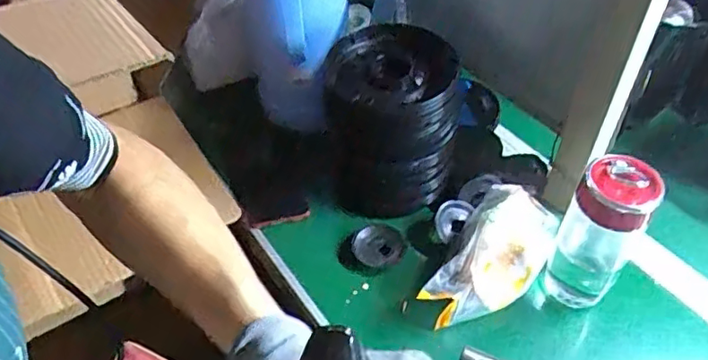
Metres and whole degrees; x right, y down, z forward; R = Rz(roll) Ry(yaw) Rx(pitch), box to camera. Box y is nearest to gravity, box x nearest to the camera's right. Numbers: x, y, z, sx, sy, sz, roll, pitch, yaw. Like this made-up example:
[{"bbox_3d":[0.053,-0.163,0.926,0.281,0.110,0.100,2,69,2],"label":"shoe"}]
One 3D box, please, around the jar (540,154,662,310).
[{"bbox_3d":[0.242,0.053,0.577,0.067,0.170,0.063,0,46,0],"label":"jar"}]

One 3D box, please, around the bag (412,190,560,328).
[{"bbox_3d":[0.155,0.077,0.627,0.093,0.042,0.201,23,50,21],"label":"bag"}]

